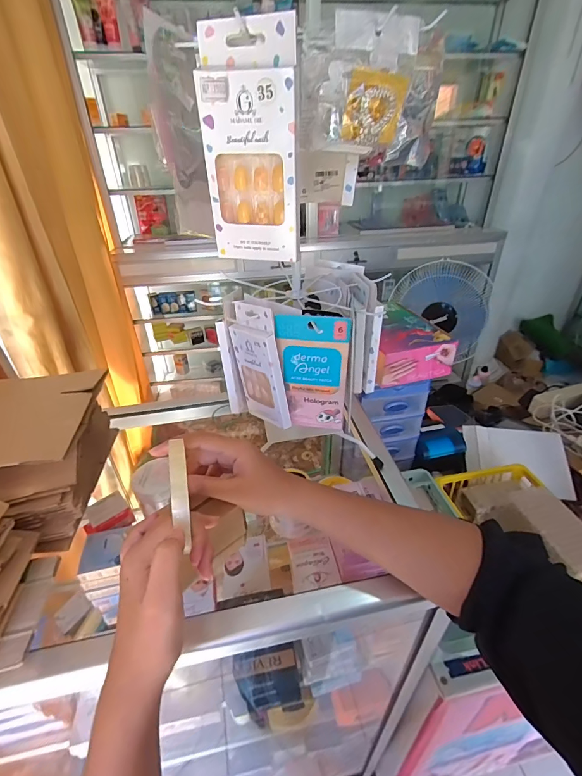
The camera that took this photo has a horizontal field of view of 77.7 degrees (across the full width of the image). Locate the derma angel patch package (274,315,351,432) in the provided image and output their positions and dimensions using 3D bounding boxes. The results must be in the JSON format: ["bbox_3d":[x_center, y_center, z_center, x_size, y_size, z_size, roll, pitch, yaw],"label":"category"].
[{"bbox_3d":[0.024,-0.013,0.409,0.077,0.142,0.009,7,35,12],"label":"derma angel patch package"}]

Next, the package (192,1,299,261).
[{"bbox_3d":[-0.029,-0.168,0.259,0.068,0.141,0.014,7,35,13],"label":"package"}]

